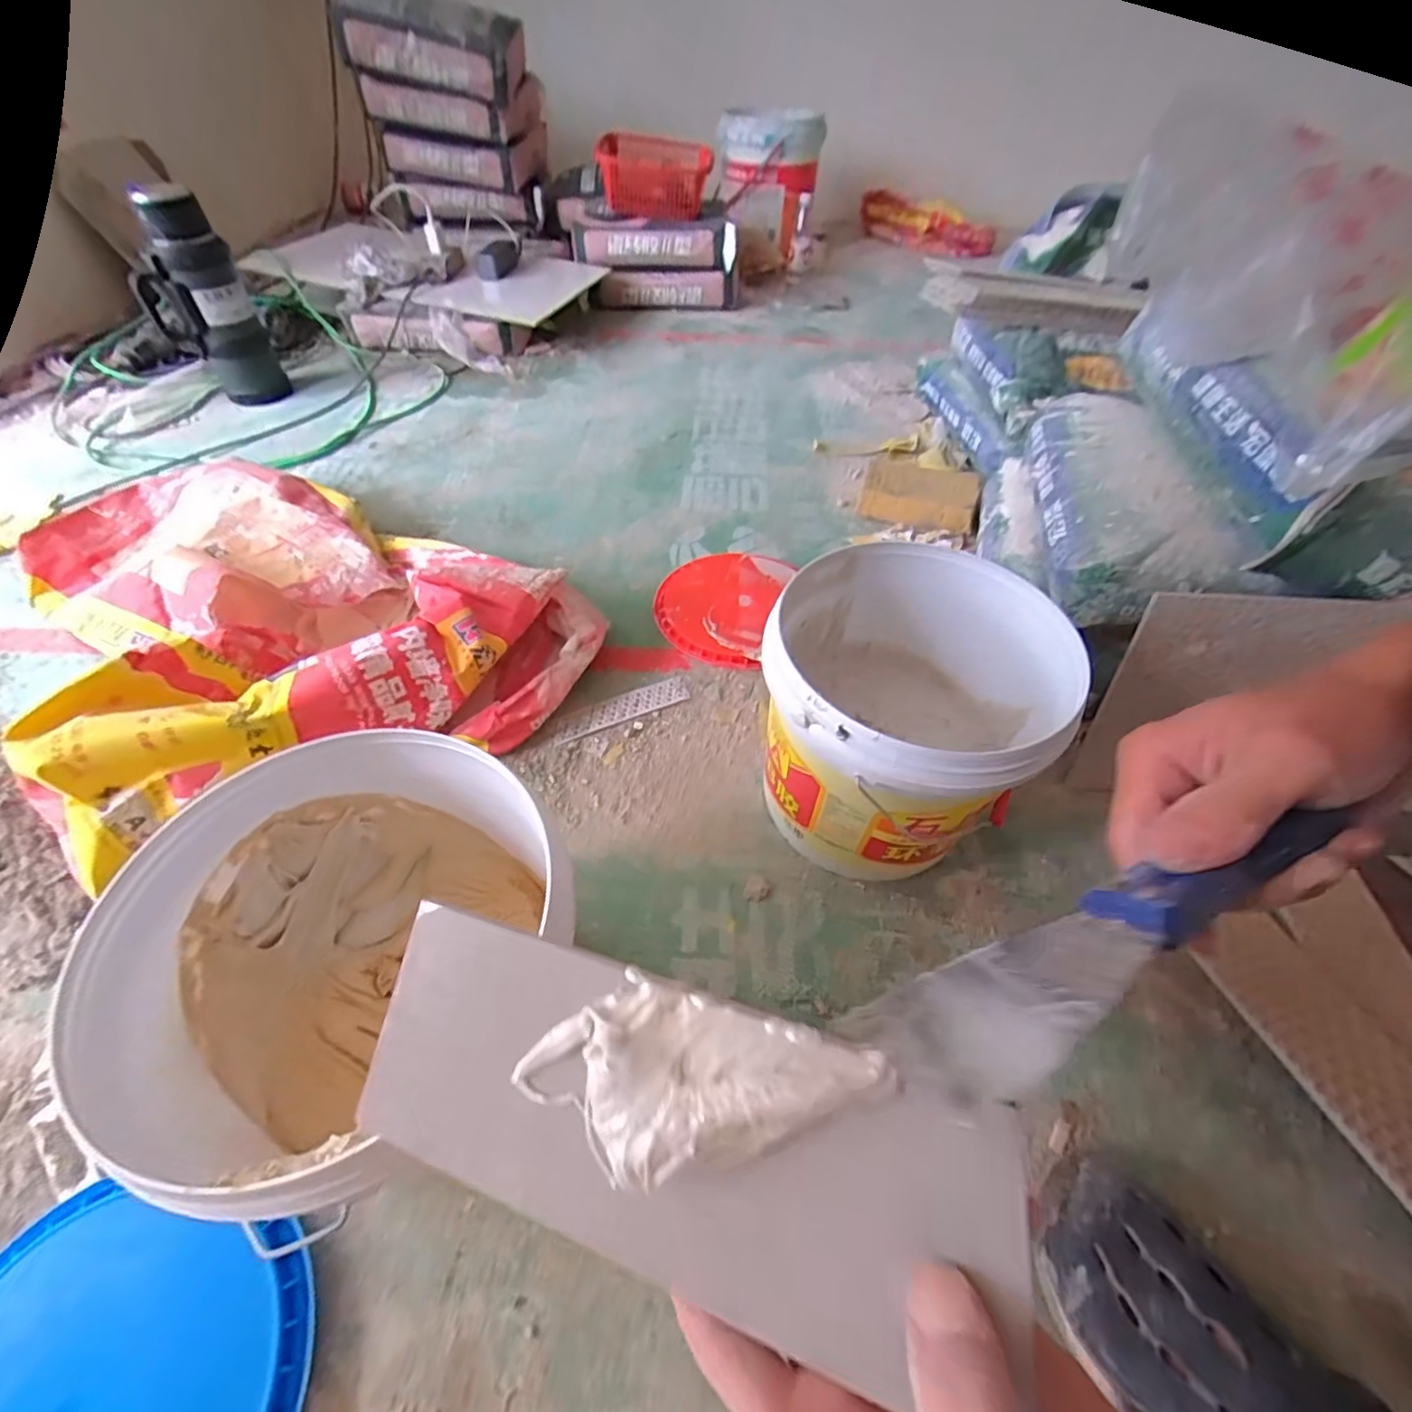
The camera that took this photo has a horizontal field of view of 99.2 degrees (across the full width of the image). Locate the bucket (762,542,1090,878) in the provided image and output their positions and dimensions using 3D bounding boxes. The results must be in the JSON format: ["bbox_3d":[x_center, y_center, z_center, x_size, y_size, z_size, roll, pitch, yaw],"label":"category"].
[{"bbox_3d":[0.171,0.022,0.576,0.235,0.249,0.238,1,50,-1],"label":"bucket"}]

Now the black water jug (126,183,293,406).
[{"bbox_3d":[-0.985,-0.785,1.164,0.162,0.331,0.140,-33,59,-26],"label":"black water jug"}]

